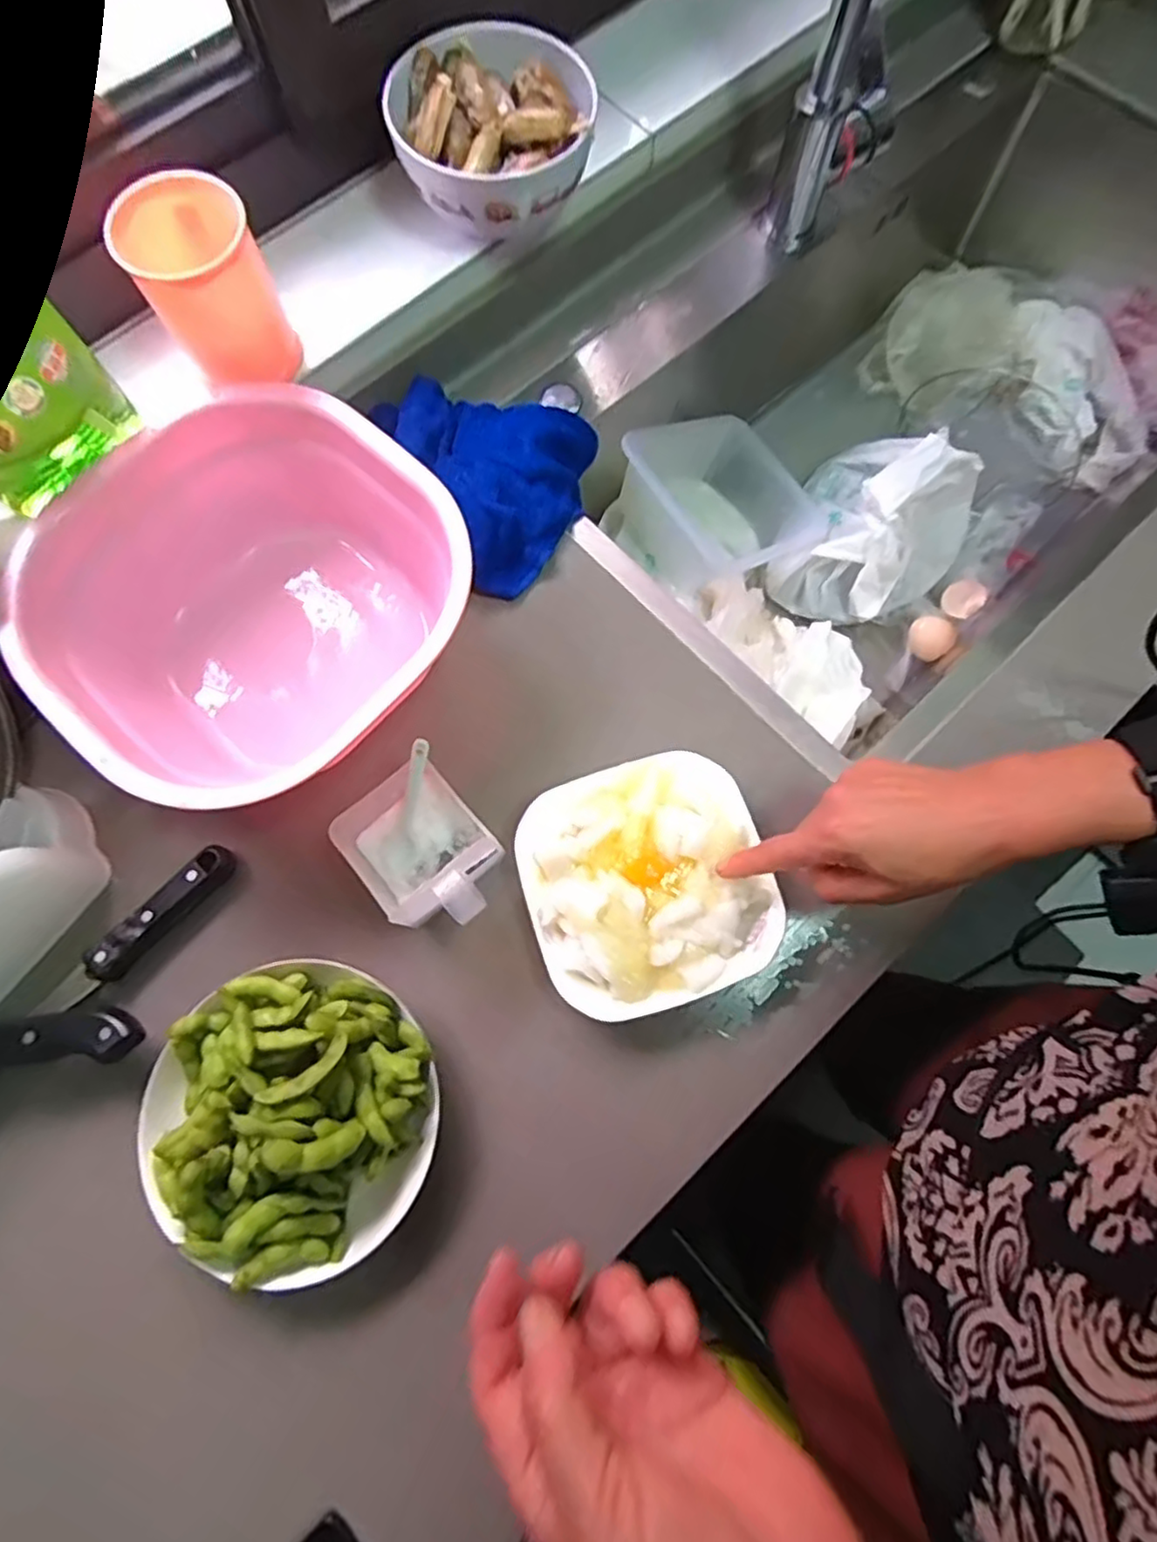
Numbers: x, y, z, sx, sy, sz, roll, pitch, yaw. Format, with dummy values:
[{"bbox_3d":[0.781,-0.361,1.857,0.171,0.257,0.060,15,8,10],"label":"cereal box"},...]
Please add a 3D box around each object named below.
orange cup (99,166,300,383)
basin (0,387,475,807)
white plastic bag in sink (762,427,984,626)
[{"bbox_3d":[-0.251,-0.331,0.461,0.077,0.110,0.089,-24,75,-6],"label":"orange cup"},{"bbox_3d":[-0.213,-0.107,0.467,0.249,0.110,0.263,38,78,11],"label":"basin"},{"bbox_3d":[0.296,-0.247,0.653,0.164,0.123,0.184,35,78,10],"label":"white plastic bag in sink"}]

